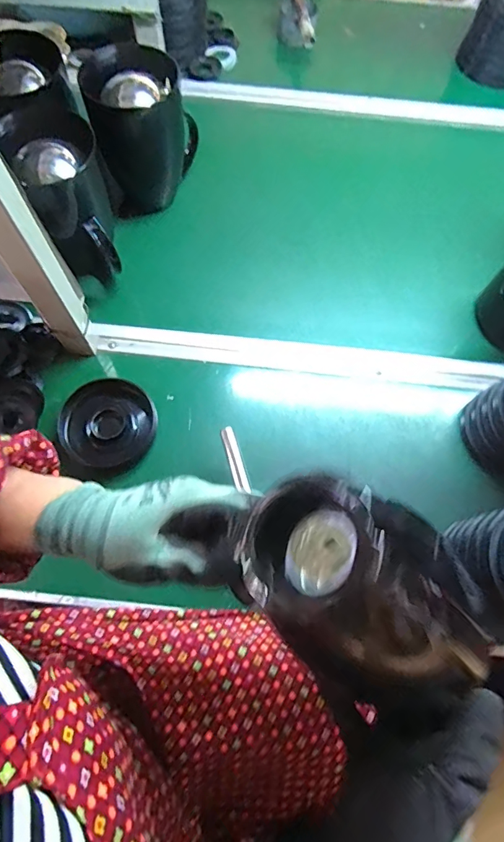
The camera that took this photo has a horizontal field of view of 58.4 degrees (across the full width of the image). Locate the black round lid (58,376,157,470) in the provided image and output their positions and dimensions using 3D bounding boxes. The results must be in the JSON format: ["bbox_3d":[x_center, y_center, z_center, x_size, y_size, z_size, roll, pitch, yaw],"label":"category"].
[{"bbox_3d":[-0.188,0.002,0.586,0.116,0.025,0.112,0,68,-1],"label":"black round lid"}]

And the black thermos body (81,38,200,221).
[{"bbox_3d":[-0.152,-0.402,0.668,0.130,0.192,0.114,1,68,-1],"label":"black thermos body"}]

